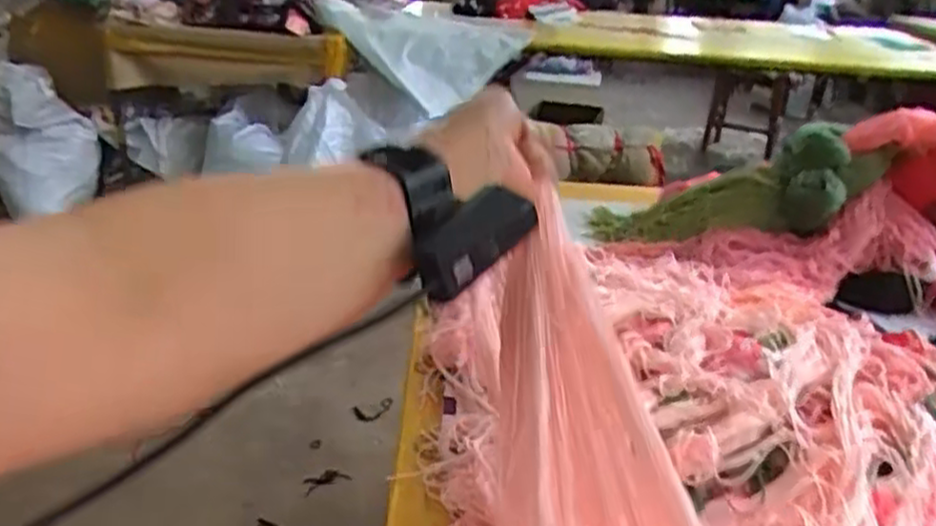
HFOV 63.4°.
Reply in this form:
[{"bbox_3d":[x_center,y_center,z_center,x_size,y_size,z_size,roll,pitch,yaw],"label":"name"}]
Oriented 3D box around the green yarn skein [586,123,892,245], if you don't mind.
[{"bbox_3d":[0.310,-0.076,0.916,0.350,0.087,0.149,-14,17,28],"label":"green yarn skein"}]

